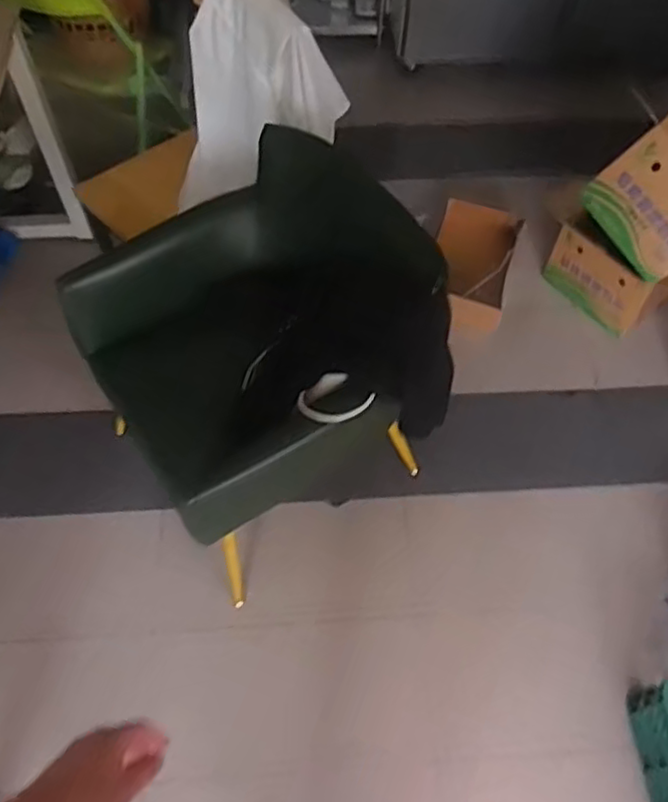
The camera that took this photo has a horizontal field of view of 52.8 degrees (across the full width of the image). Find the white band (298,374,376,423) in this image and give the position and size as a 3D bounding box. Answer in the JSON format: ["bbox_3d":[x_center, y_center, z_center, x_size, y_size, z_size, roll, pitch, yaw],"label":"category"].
[{"bbox_3d":[0.001,0.000,1.166,0.099,0.020,0.126,-48,46,-5],"label":"white band"}]

